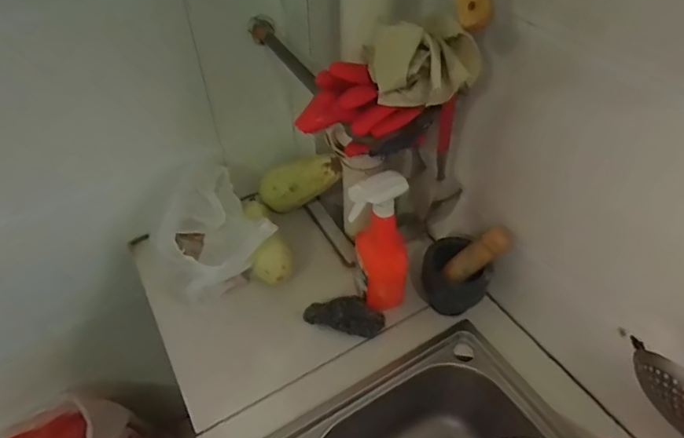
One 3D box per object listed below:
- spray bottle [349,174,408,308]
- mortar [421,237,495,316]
[{"bbox_3d":[0.059,0.046,0.729,0.087,0.274,0.074,0,46,1],"label":"spray bottle"},{"bbox_3d":[0.182,0.099,0.772,0.106,0.125,0.089,-9,46,-7],"label":"mortar"}]

